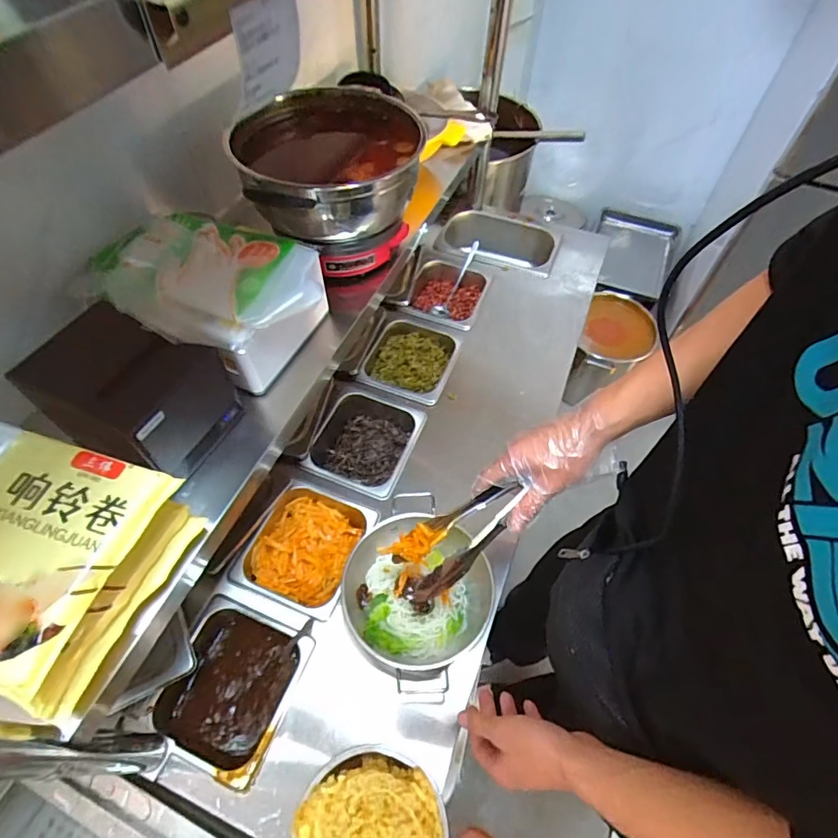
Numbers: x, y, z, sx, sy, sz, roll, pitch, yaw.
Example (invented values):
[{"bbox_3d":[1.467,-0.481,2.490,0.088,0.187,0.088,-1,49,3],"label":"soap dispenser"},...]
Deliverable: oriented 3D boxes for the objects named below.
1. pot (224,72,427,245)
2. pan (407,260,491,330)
[{"bbox_3d":[-0.112,-0.335,0.653,0.237,0.104,0.233,1,56,-1],"label":"pot"},{"bbox_3d":[0.057,-0.252,1.027,0.158,0.071,0.172,18,58,11],"label":"pan"}]

